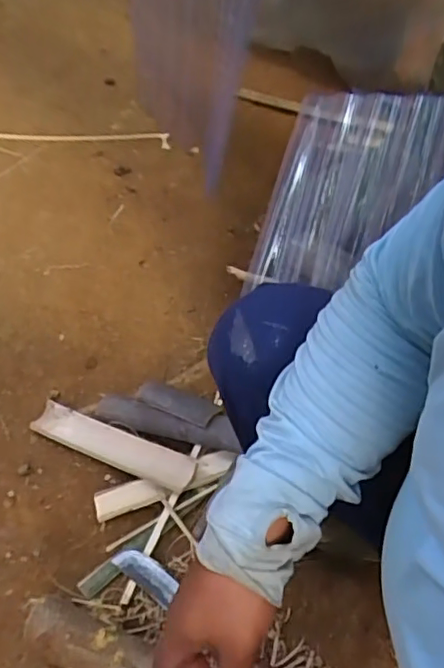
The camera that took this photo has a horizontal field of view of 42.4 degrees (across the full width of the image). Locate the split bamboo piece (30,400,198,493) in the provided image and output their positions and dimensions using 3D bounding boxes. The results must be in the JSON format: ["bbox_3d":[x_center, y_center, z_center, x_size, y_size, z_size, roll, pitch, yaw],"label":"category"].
[{"bbox_3d":[-0.200,0.195,1.015,0.339,0.018,0.061,15,67,29],"label":"split bamboo piece"}]

